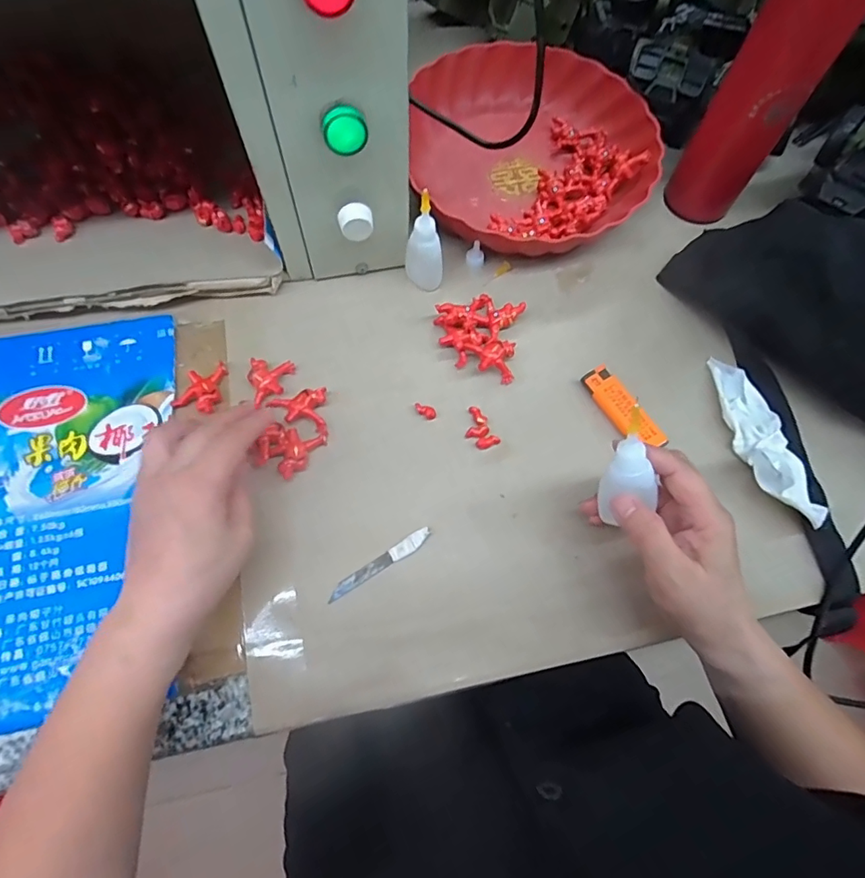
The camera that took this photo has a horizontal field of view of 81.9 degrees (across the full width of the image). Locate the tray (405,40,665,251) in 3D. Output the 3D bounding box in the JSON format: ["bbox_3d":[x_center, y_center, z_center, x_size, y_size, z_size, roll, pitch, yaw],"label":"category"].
[{"bbox_3d":[0.089,-0.278,0.481,0.232,0.054,0.237,-26,71,-13],"label":"tray"}]

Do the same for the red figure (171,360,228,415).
[{"bbox_3d":[-0.178,-0.041,0.392,0.031,0.013,0.048,25,68,8],"label":"red figure"}]

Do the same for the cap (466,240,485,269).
[{"bbox_3d":[0.039,-0.167,0.450,0.017,0.017,0.017,1,67,-2],"label":"cap"}]

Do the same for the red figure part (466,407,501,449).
[{"bbox_3d":[0.036,-0.008,0.392,0.021,0.007,0.036,-27,71,-13],"label":"red figure part"}]

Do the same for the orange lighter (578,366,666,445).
[{"bbox_3d":[0.152,-0.025,0.397,0.022,0.012,0.079,-28,71,-13],"label":"orange lighter"}]

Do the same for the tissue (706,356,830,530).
[{"bbox_3d":[0.252,-0.002,0.387,0.042,0.031,0.143,-12,68,-8],"label":"tissue"}]

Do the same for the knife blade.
[{"bbox_3d":[-0.036,0.087,0.349,0.081,0.004,0.011,-32,80,-9],"label":"knife blade"}]

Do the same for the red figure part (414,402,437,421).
[{"bbox_3d":[-0.006,-0.022,0.396,0.019,0.006,0.009,31,69,10],"label":"red figure part"}]

